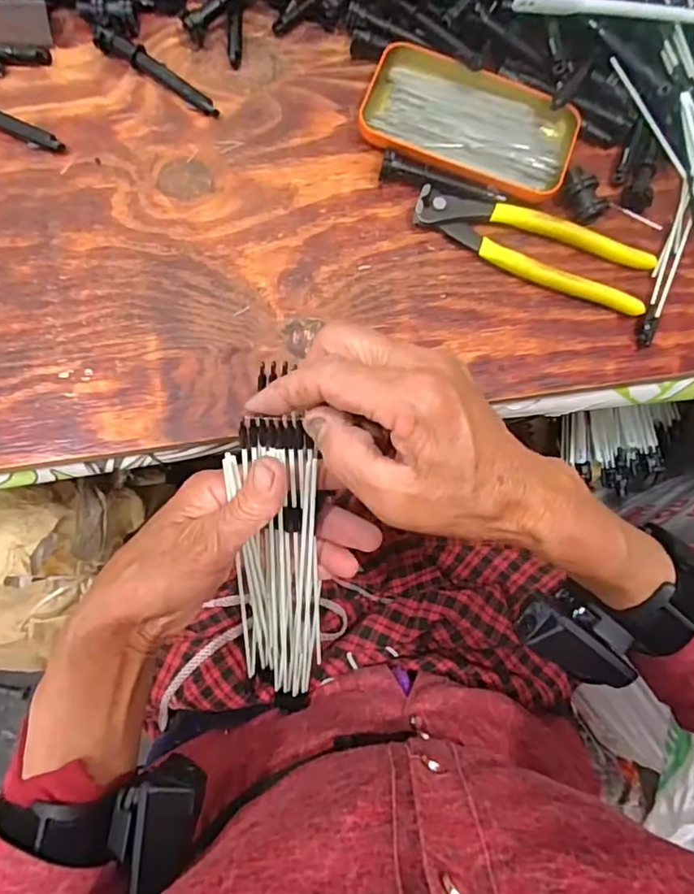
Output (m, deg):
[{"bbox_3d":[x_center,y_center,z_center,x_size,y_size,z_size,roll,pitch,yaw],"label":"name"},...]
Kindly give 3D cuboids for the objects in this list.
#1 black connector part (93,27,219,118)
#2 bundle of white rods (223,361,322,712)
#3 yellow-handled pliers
[{"bbox_3d":[-0.127,-0.258,0.390,0.091,0.017,0.016,29,78,1],"label":"black connector part"},{"bbox_3d":[-0.042,0.082,0.359,0.052,0.304,0.024,1,41,-4],"label":"bundle of white rods"},{"bbox_3d":[0.126,-0.136,0.387,0.165,0.014,0.047,17,78,-1],"label":"yellow-handled pliers"}]

